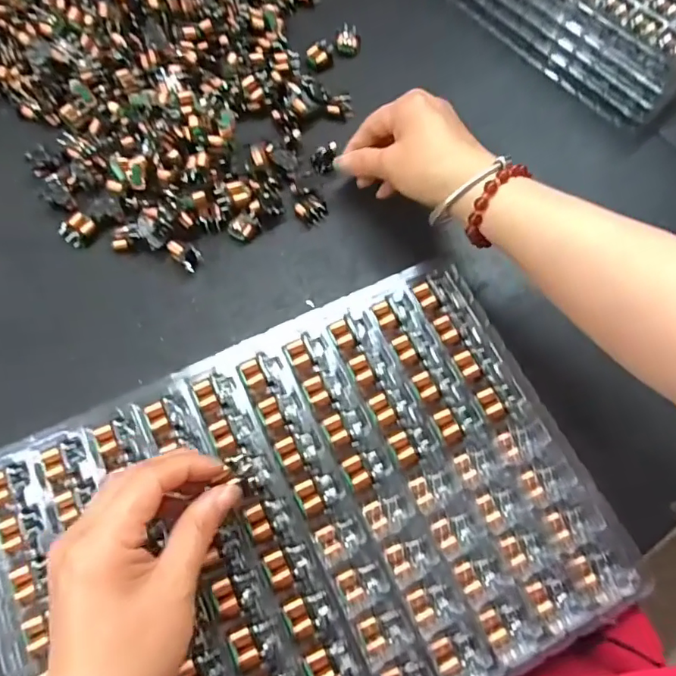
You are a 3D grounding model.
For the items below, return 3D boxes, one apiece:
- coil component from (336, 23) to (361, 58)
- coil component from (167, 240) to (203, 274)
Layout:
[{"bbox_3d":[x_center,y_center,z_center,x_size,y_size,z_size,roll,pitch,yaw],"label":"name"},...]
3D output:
[{"bbox_3d":[0.010,-0.267,0.465,0.021,0.018,0.020,2,71,-2],"label":"coil component"},{"bbox_3d":[-0.113,-0.060,0.380,0.020,0.022,0.018,21,71,5],"label":"coil component"}]

